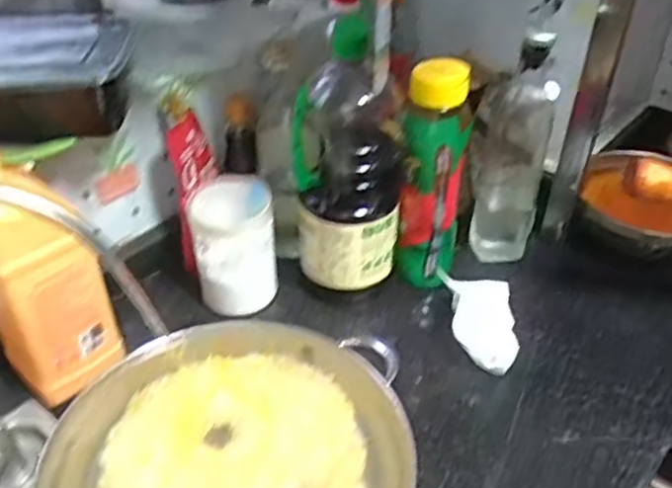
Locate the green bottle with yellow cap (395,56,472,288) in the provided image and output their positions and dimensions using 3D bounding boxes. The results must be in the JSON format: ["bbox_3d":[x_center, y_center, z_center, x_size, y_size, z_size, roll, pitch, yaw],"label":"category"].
[{"bbox_3d":[0.098,-0.065,0.682,0.061,0.237,0.060,10,40,12],"label":"green bottle with yellow cap"}]

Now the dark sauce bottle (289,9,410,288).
[{"bbox_3d":[0.012,-0.091,0.660,0.109,0.257,0.102,3,39,4],"label":"dark sauce bottle"}]

